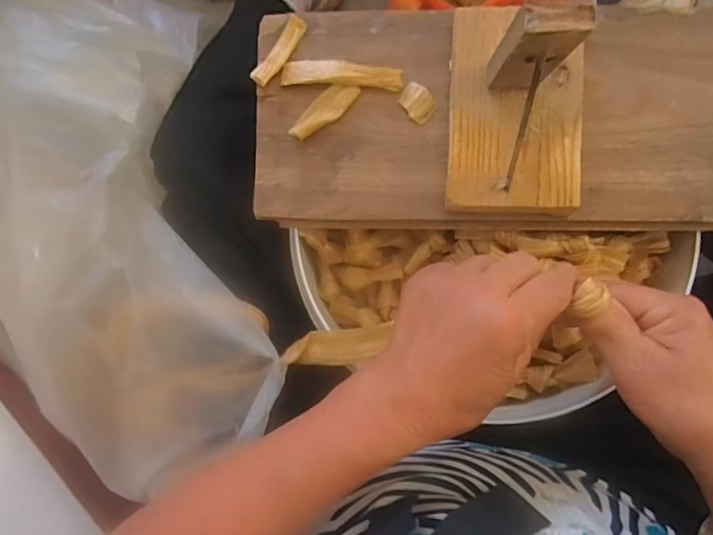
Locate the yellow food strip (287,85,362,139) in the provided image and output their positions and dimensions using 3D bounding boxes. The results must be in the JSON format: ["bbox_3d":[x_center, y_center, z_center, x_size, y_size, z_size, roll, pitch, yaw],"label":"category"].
[{"bbox_3d":[-0.025,-0.116,0.364,0.058,0.006,0.022,-41,84,0],"label":"yellow food strip"}]

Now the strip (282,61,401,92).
[{"bbox_3d":[-0.011,-0.144,0.364,0.089,0.010,0.020,5,86,4],"label":"strip"}]

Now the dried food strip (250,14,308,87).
[{"bbox_3d":[-0.058,-0.163,0.371,0.015,0.009,0.060,30,88,6],"label":"dried food strip"}]

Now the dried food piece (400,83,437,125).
[{"bbox_3d":[0.045,-0.121,0.363,0.026,0.004,0.023,40,89,6],"label":"dried food piece"}]

